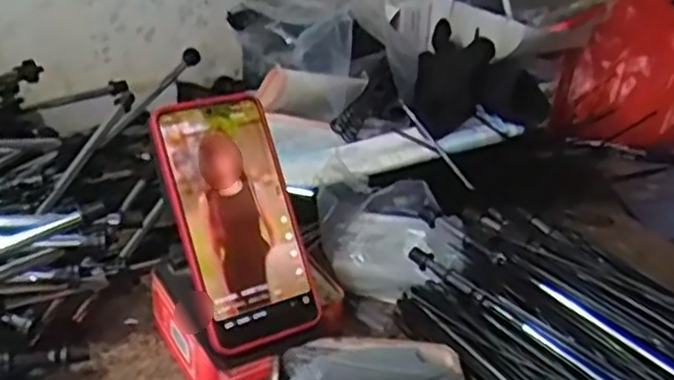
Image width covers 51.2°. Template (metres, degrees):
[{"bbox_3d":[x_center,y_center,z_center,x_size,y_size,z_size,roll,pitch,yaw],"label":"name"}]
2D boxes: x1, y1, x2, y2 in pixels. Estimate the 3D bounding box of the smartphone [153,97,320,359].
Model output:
[{"bbox_3d":[-0.064,0.018,0.460,0.078,0.163,0.013,-16,-5,-31],"label":"smartphone"}]

